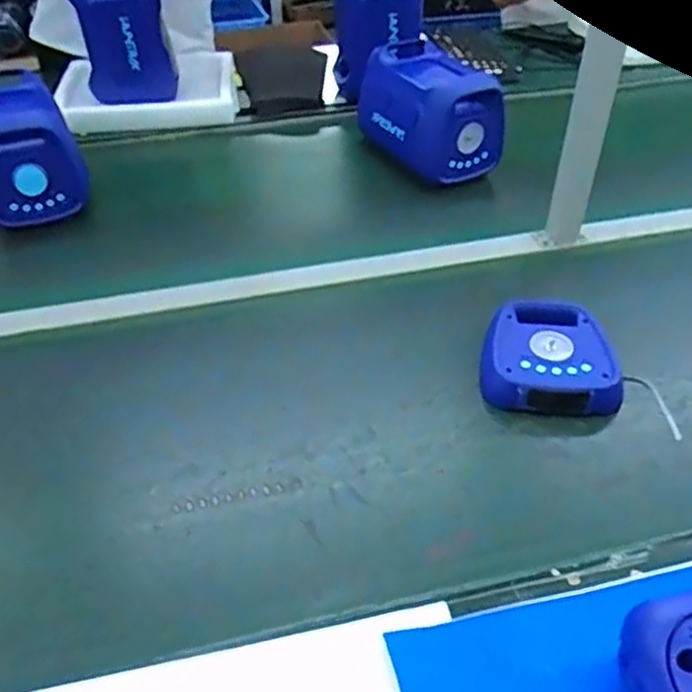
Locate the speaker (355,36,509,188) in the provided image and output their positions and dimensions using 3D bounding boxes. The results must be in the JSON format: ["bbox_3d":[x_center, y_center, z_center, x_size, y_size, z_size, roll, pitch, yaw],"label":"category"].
[{"bbox_3d":[0.134,-0.407,1.219,0.155,0.138,0.247,-22,46,-22],"label":"speaker"}]

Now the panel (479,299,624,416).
[{"bbox_3d":[0.243,0.012,0.884,0.157,0.056,0.156,-2,40,1],"label":"panel"}]

